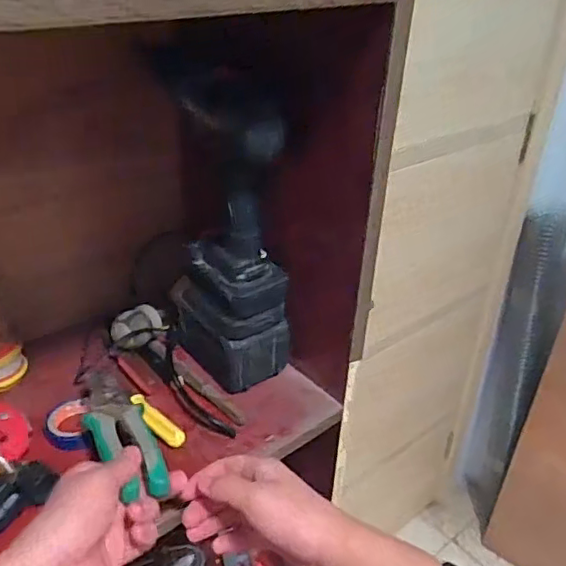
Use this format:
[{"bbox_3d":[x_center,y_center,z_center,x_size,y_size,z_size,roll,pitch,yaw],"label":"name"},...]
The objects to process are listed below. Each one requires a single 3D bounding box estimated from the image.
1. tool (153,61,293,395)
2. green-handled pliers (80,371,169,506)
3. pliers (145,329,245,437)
[{"bbox_3d":[-0.054,-0.051,0.565,0.081,0.293,0.123,-18,37,-29],"label":"tool"},{"bbox_3d":[-0.139,0.122,0.498,0.050,0.027,0.180,-16,28,-27],"label":"green-handled pliers"},{"bbox_3d":[-0.096,0.100,0.599,0.039,0.020,0.162,-19,37,-31],"label":"pliers"}]

